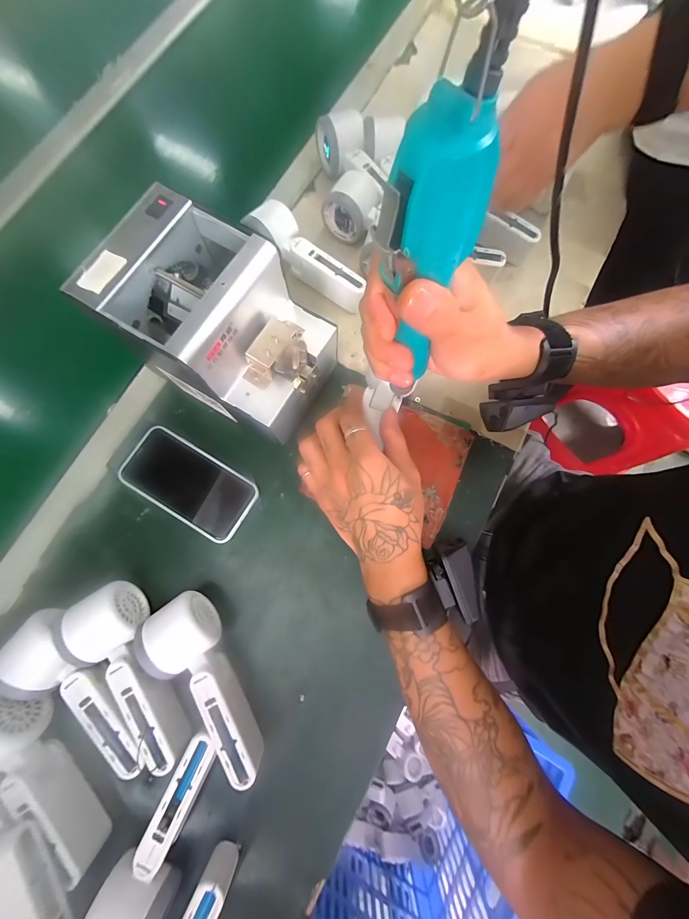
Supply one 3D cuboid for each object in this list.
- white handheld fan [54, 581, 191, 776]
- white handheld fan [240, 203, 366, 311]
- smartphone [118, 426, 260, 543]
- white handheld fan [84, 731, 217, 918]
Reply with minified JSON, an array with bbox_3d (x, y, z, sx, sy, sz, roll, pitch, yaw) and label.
[{"bbox_3d":[-0.198,0.199,0.298,0.058,0.050,0.166,-32,82,-6],"label":"white handheld fan"},{"bbox_3d":[-0.038,-0.243,0.386,0.157,0.053,0.056,32,81,4],"label":"white handheld fan"},{"bbox_3d":[-0.171,0.026,0.349,0.142,0.010,0.074,31,81,4],"label":"smartphone"},{"bbox_3d":[-0.150,0.315,0.263,0.056,0.047,0.150,26,80,3],"label":"white handheld fan"}]

